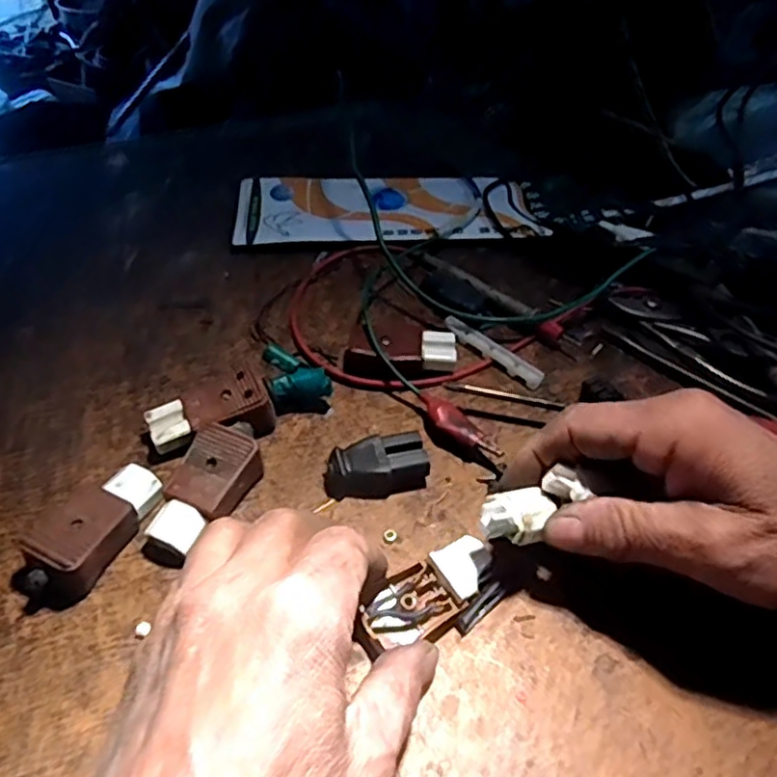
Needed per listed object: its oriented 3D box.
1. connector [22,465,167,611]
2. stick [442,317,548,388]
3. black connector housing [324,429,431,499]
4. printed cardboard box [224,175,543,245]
[{"bbox_3d":[-0.128,0.059,0.296,0.028,0.021,0.066,22,52,19],"label":"connector"},{"bbox_3d":[0.059,-0.022,0.386,0.066,0.008,0.010,36,58,29],"label":"stick"},{"bbox_3d":[-0.006,0.037,0.327,0.048,0.018,0.024,-4,48,-2],"label":"black connector housing"},{"bbox_3d":[-0.002,-0.129,0.482,0.203,0.008,0.088,-4,48,-2],"label":"printed cardboard box"}]

